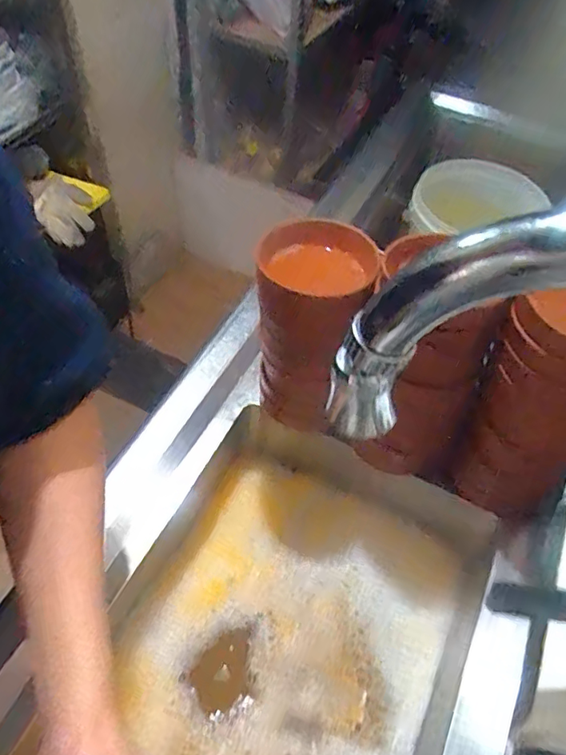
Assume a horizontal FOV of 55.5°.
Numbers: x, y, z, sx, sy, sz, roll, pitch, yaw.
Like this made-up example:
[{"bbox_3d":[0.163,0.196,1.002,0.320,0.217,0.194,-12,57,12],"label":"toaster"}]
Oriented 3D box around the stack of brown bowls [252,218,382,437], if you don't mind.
[{"bbox_3d":[0.025,-0.047,0.563,0.110,0.196,0.107,20,55,10],"label":"stack of brown bowls"}]

